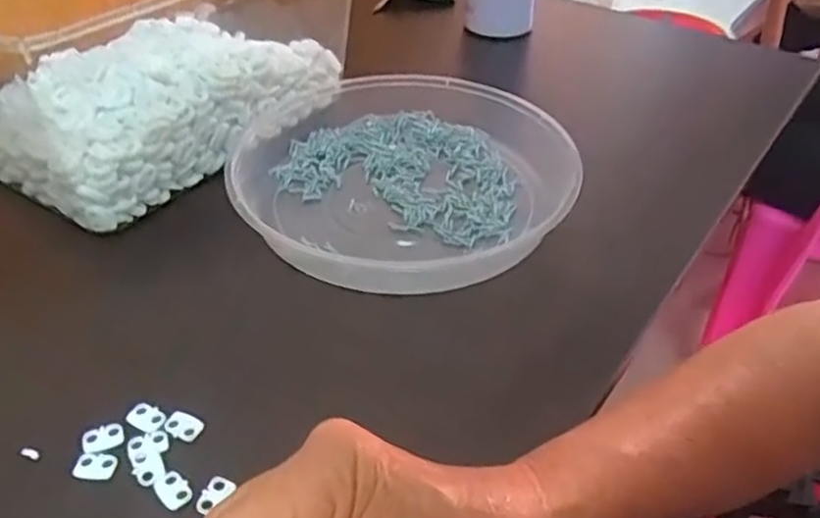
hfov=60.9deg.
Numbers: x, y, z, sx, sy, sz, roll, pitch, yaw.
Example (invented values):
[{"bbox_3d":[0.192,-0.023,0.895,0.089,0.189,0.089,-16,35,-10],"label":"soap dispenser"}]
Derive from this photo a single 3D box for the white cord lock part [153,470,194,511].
[{"bbox_3d":[-0.109,0.105,0.319,0.013,0.004,0.019,-31,50,-33],"label":"white cord lock part"}]

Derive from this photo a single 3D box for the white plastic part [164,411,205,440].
[{"bbox_3d":[-0.113,0.083,0.347,0.018,0.005,0.012,16,42,16],"label":"white plastic part"}]

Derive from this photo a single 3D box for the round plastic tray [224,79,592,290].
[{"bbox_3d":[-0.010,-0.061,0.497,0.252,0.040,0.227,18,43,19],"label":"round plastic tray"}]

